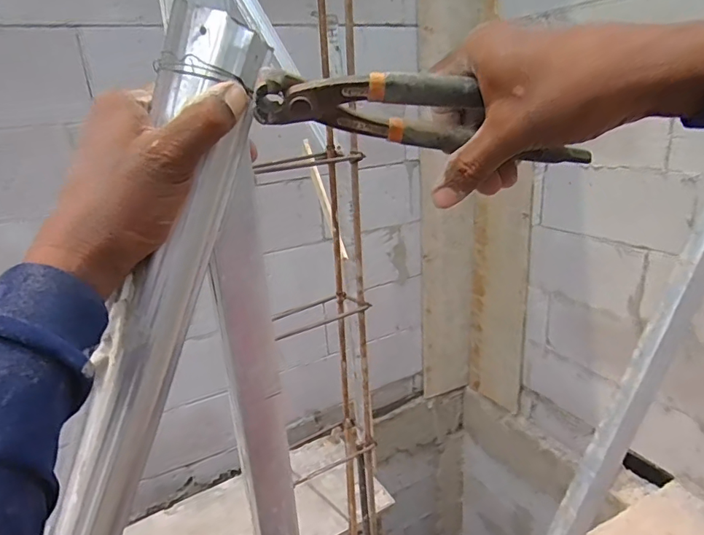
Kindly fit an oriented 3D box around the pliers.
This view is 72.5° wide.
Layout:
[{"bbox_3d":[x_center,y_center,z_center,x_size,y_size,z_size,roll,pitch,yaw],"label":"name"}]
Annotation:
[{"bbox_3d":[0.051,-0.092,0.290,0.211,0.041,0.030,6,18,-12],"label":"pliers"}]

